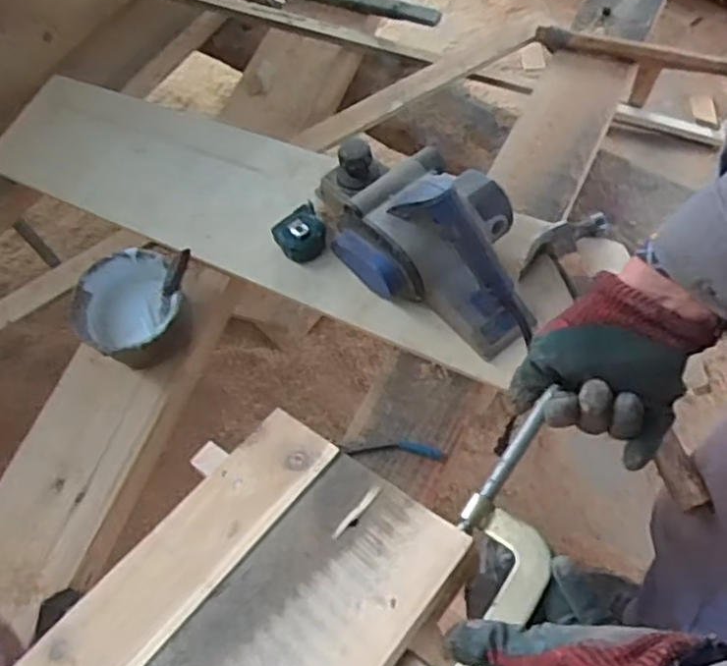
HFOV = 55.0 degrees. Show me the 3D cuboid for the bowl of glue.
[{"bbox_3d":[-0.280,-0.029,0.868,0.122,0.088,0.131,-3,63,5],"label":"bowl of glue"}]

